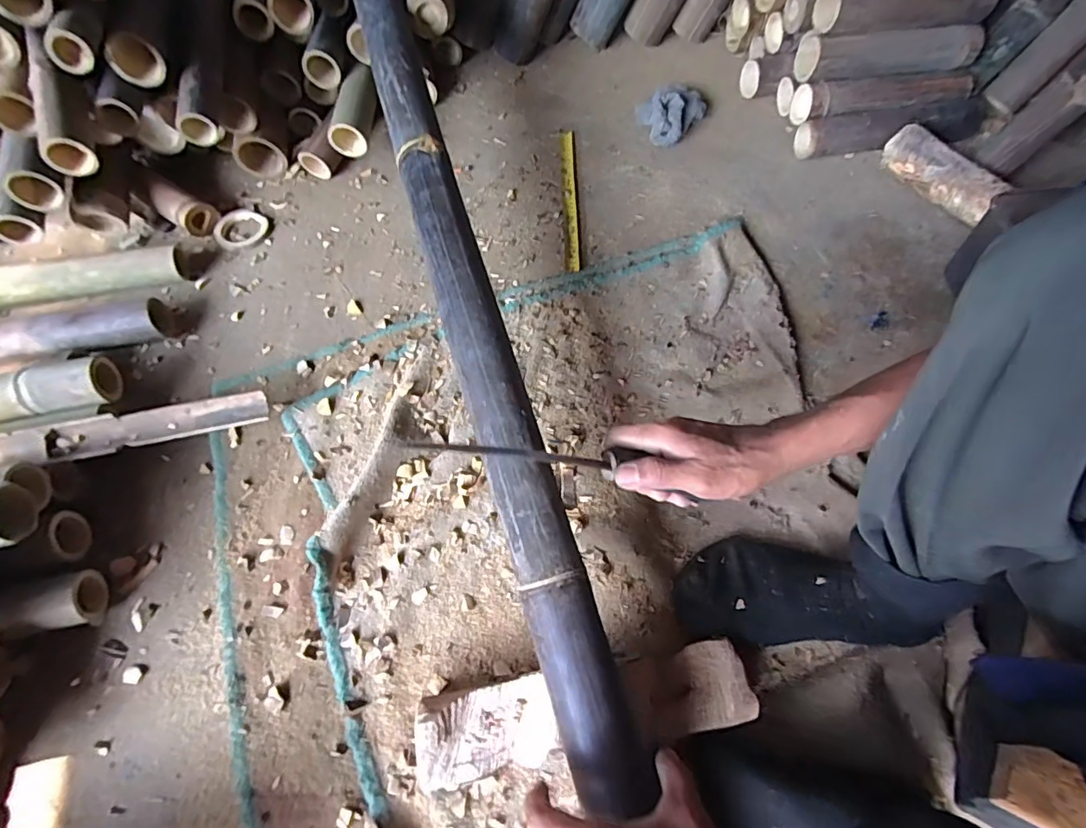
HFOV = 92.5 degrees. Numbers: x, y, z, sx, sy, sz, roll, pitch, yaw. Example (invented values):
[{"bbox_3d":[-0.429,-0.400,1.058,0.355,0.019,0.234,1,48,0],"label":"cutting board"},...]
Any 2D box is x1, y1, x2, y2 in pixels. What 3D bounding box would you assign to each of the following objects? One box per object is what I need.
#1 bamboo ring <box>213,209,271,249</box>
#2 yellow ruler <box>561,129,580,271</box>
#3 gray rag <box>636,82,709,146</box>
[{"bbox_3d":[-0.462,-0.284,0.793,0.078,0.011,0.078,-1,63,1],"label":"bamboo ring"},{"bbox_3d":[0.042,-0.343,0.812,0.021,0.010,0.292,-2,63,1],"label":"yellow ruler"},{"bbox_3d":[0.220,-0.496,0.852,0.115,0.059,0.089,-10,64,-3],"label":"gray rag"}]

